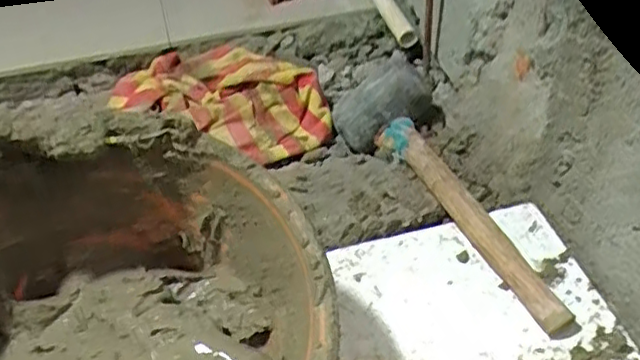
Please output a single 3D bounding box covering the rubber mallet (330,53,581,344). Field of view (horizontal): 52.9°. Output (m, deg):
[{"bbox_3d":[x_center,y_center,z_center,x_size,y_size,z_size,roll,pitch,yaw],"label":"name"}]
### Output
[{"bbox_3d":[0.123,-0.004,0.567,0.088,0.081,0.301,-24,46,-24],"label":"rubber mallet"}]

